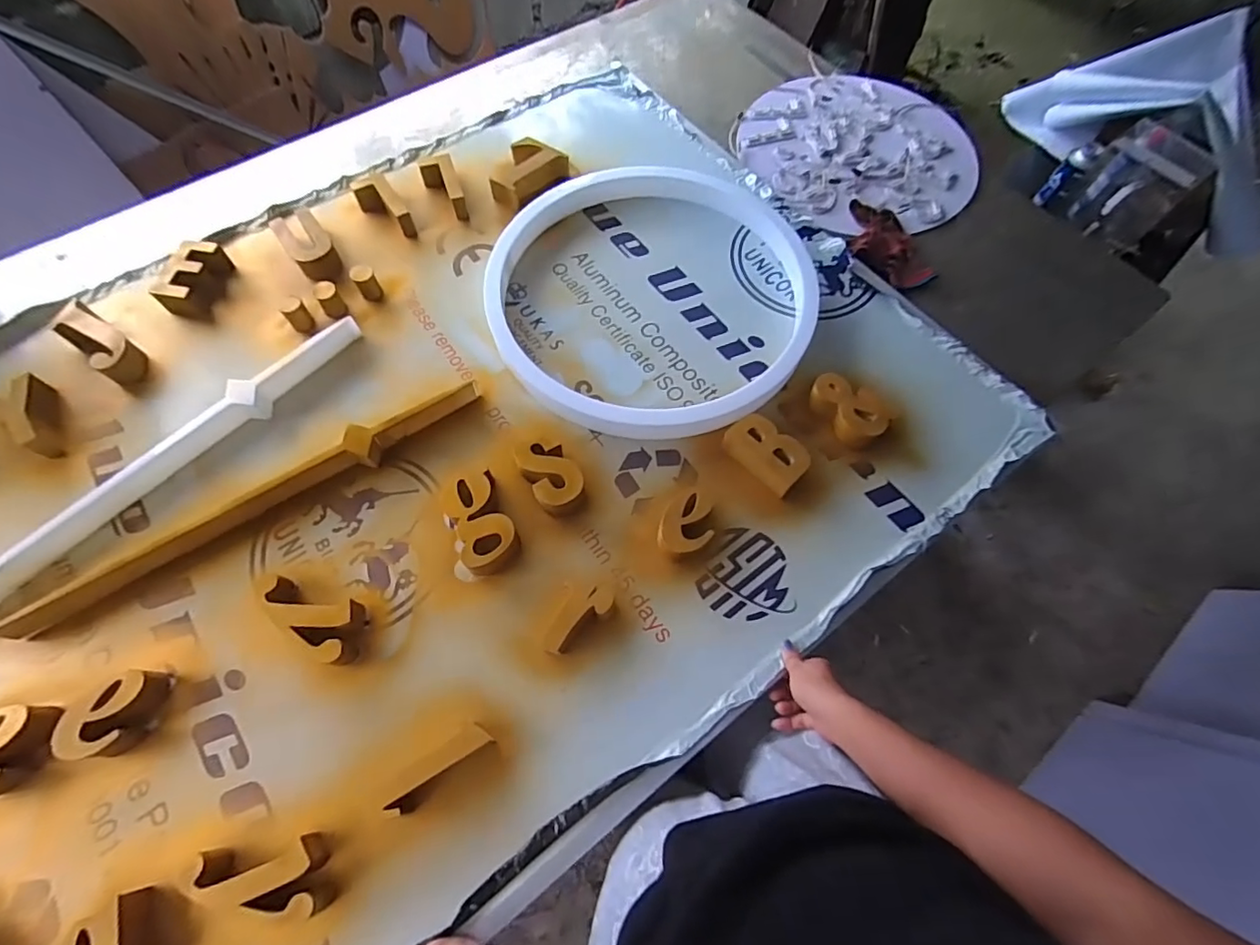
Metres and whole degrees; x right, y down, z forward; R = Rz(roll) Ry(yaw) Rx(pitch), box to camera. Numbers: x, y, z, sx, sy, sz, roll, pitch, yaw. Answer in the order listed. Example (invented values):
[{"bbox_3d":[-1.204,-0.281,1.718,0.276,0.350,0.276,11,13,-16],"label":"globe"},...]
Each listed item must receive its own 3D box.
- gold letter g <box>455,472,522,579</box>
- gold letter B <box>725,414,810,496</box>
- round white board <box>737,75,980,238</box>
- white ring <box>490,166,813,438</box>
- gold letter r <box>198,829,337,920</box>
[{"bbox_3d":[-0.185,0.060,0.695,0.078,0.042,0.131,-13,64,-8],"label":"gold letter g"},{"bbox_3d":[0.184,-0.026,0.753,0.069,0.045,0.115,-40,70,-19],"label":"gold letter B"},{"bbox_3d":[0.449,-0.639,1.096,0.452,0.027,0.446,1,66,-1],"label":"round white board"},{"bbox_3d":[0.037,-0.300,0.870,0.495,0.058,0.525,1,63,-1],"label":"white ring"},{"bbox_3d":[-0.353,0.389,0.528,0.128,0.047,0.068,-7,63,-5],"label":"gold letter r"}]

